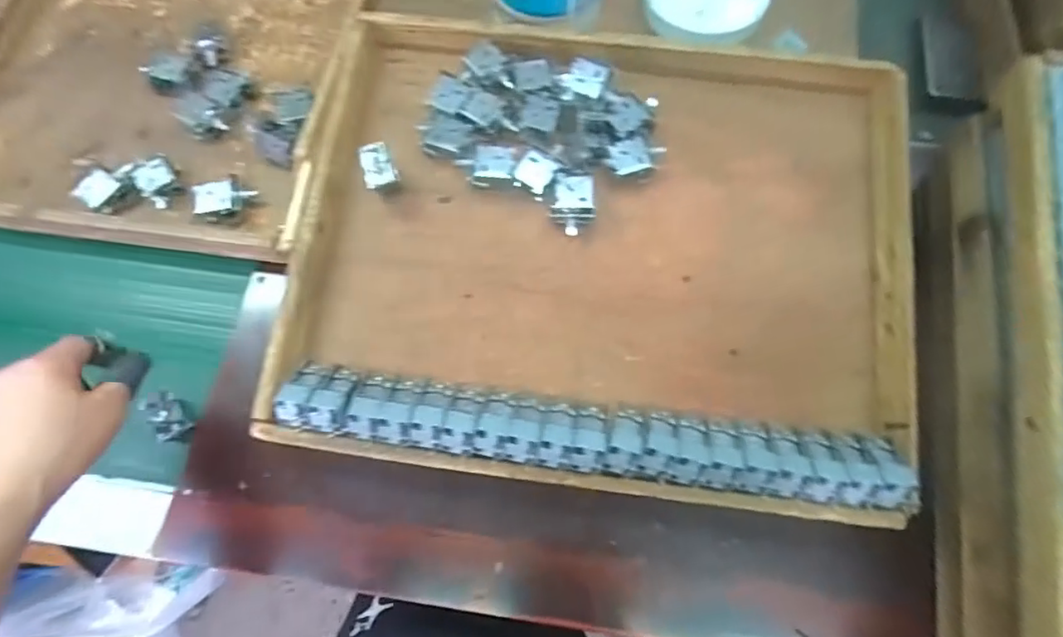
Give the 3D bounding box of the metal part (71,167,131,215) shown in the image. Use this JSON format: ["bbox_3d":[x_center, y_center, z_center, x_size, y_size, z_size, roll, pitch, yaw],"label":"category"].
[{"bbox_3d":[-0.410,-0.119,0.542,0.038,0.021,0.034,30,72,11],"label":"metal part"}]

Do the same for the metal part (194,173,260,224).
[{"bbox_3d":[-0.288,-0.112,0.535,0.051,0.023,0.036,-9,69,-4],"label":"metal part"}]

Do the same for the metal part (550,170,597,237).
[{"bbox_3d":[0.037,-0.100,0.502,0.040,0.033,0.056,7,69,3],"label":"metal part"}]

